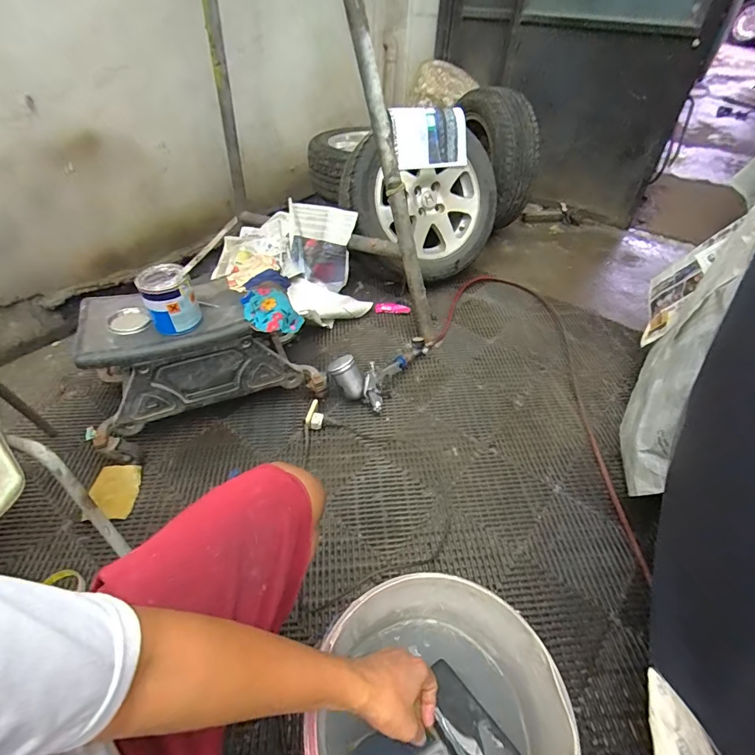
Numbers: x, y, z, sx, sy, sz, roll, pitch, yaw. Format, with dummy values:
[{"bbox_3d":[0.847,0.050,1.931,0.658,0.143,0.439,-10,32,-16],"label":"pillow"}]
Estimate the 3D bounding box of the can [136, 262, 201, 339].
[{"bbox_3d":[-0.460,-0.172,0.926,0.098,0.126,0.104,1,45,-1],"label":"can"}]

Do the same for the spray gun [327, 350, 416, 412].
[{"bbox_3d":[-0.007,-0.035,1.237,0.157,0.140,0.277,25,49,21],"label":"spray gun"}]

